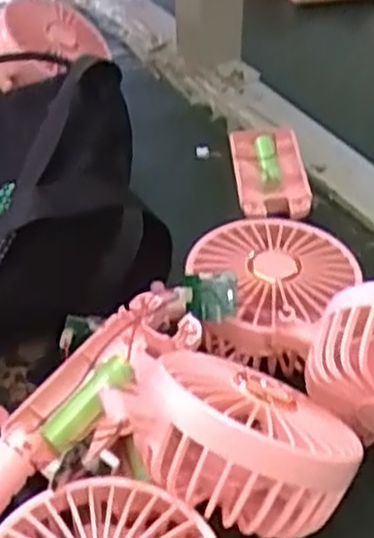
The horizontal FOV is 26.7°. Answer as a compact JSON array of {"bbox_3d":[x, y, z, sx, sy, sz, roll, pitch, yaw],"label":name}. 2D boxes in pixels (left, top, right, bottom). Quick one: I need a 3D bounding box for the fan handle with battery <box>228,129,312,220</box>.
[{"bbox_3d":[0.054,-0.063,0.511,0.047,0.019,0.083,-3,41,-3],"label":"fan handle with battery"}]

